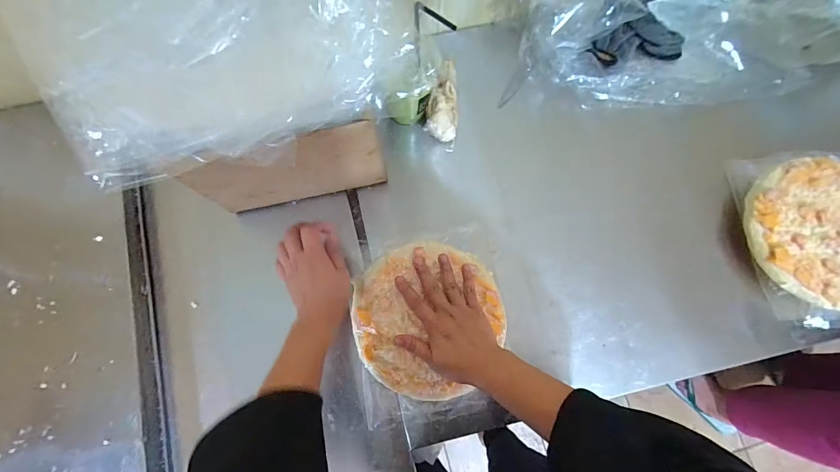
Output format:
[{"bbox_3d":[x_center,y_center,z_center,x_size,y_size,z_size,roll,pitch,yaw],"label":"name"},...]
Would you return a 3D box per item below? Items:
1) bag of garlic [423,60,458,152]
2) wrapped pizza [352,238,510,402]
[{"bbox_3d":[0.034,-0.193,0.537,0.046,0.053,0.114,4,77,2],"label":"bag of garlic"},{"bbox_3d":[0.007,0.100,0.465,0.187,0.018,0.189,0,77,1],"label":"wrapped pizza"}]

